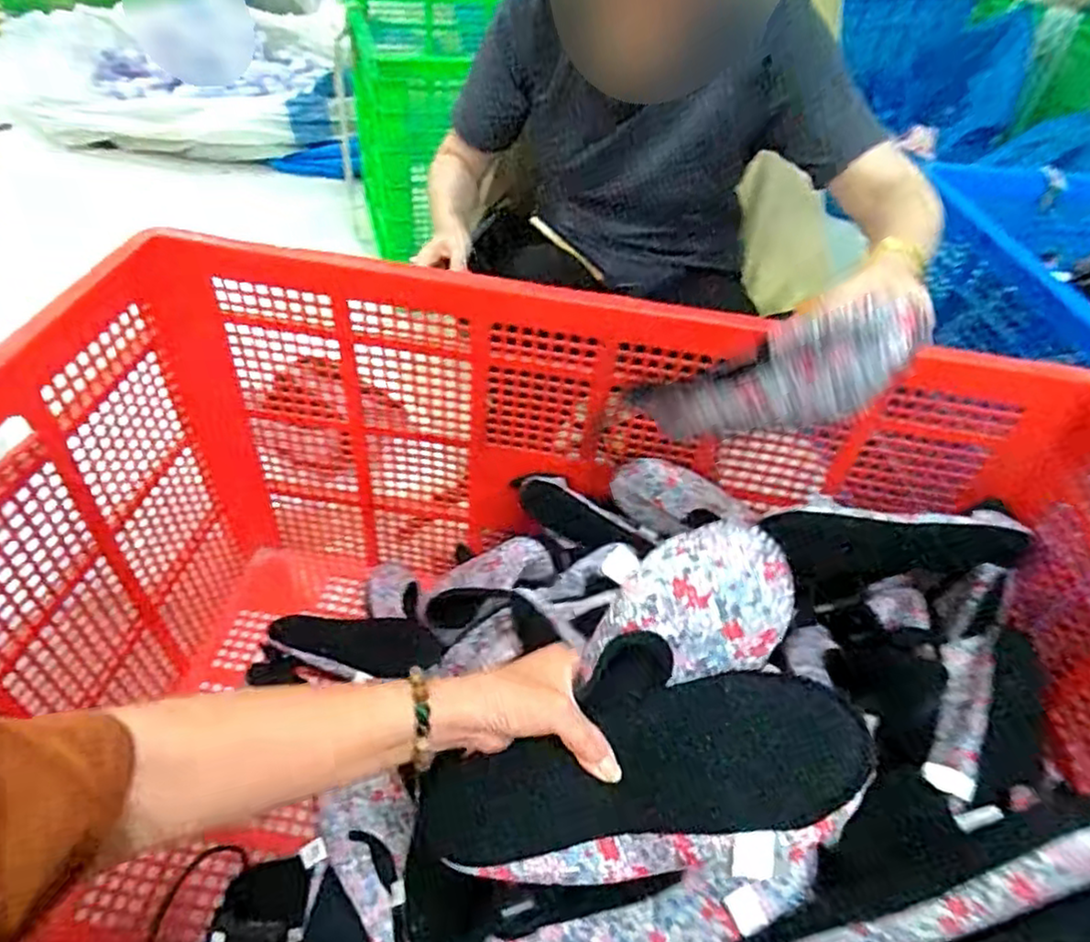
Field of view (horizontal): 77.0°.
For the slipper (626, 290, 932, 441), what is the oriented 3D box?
[{"bbox_3d":[0.162,-0.062,0.502,0.035,0.227,0.071,-33,98,-33],"label":"slipper"}]

